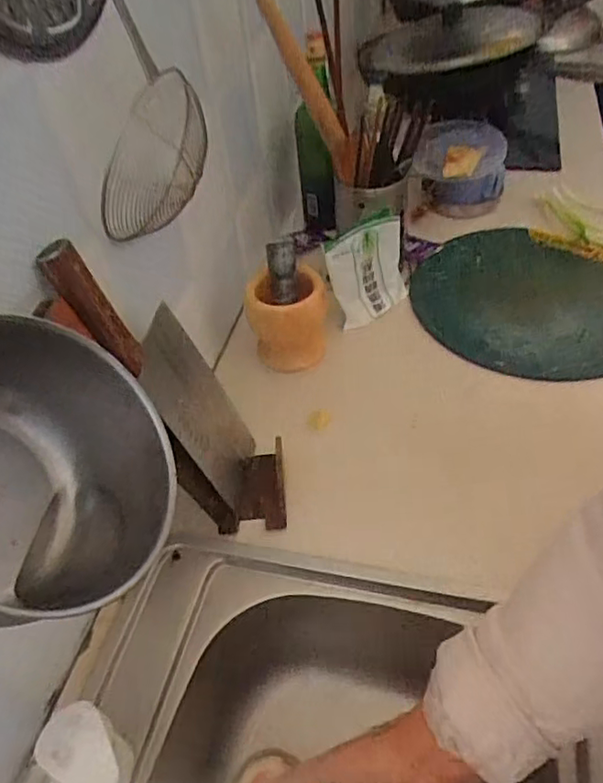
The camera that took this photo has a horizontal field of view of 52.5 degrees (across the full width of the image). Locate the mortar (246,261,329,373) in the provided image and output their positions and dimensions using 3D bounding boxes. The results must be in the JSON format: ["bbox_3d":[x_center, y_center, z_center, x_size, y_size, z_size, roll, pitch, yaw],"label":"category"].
[{"bbox_3d":[-0.016,-0.096,0.764,0.101,0.101,0.094,-4,46,4],"label":"mortar"}]

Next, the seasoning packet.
[{"bbox_3d":[0.093,-0.164,0.822,0.115,0.134,0.022,-25,32,-20],"label":"seasoning packet"}]

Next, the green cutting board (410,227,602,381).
[{"bbox_3d":[0.317,-0.127,0.844,0.322,0.025,0.285,22,52,26],"label":"green cutting board"}]

